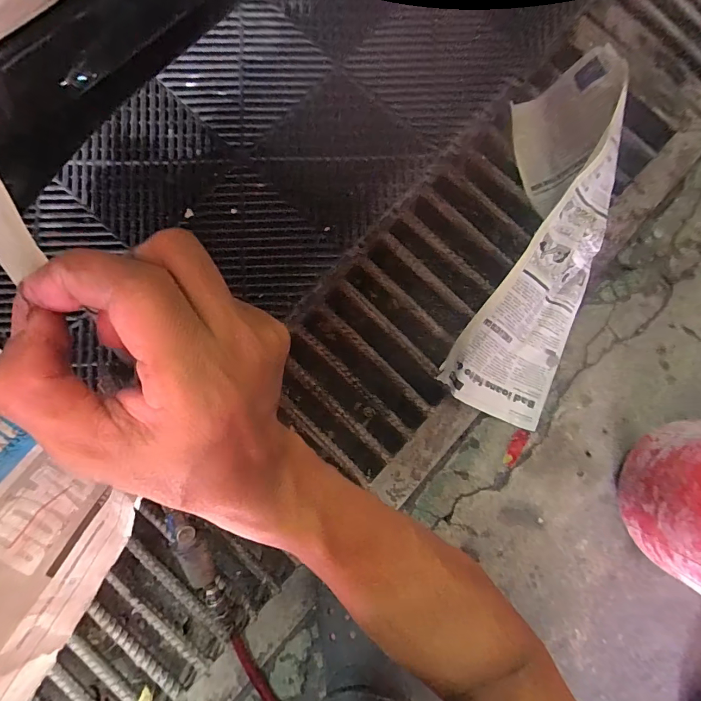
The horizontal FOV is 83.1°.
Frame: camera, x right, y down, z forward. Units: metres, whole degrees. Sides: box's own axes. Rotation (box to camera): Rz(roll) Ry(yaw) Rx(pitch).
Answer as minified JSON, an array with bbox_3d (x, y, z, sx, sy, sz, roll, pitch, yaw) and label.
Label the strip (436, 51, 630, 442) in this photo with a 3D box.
[{"bbox_3d":[0.264,-0.153,0.523,0.162,0.095,0.503,16,85,0],"label":"strip"}]

